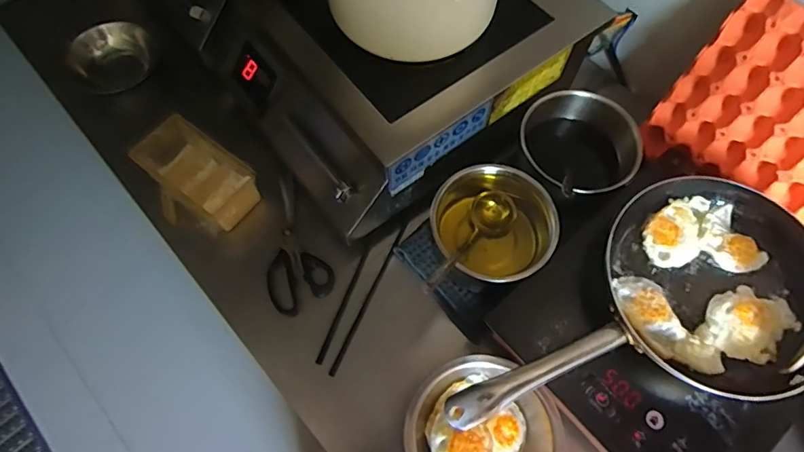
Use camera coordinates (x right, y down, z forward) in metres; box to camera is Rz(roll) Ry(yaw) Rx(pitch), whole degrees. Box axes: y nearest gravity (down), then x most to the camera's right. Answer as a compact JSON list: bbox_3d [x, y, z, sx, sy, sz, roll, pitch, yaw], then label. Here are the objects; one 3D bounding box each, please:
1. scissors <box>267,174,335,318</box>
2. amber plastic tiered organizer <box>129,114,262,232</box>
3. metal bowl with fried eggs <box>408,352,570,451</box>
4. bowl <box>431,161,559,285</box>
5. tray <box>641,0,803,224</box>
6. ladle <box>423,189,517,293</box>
[{"bbox_3d":[-0.181,0.031,0.754,0.097,0.006,0.211,-22,80,-15],"label":"scissors"},{"bbox_3d":[-0.322,-0.085,0.776,0.190,0.074,0.107,34,71,14],"label":"amber plastic tiered organizer"},{"bbox_3d":[0.106,0.277,0.629,0.195,0.056,0.189,0,67,0],"label":"metal bowl with fried eggs"},{"bbox_3d":[0.140,0.001,0.711,0.167,0.109,0.172,0,67,0],"label":"bowl"},{"bbox_3d":[0.531,-0.140,0.674,0.293,0.251,0.043,42,51,16],"label":"tray"},{"bbox_3d":[0.085,0.027,0.679,0.065,0.056,0.247,36,44,14],"label":"ladle"}]

